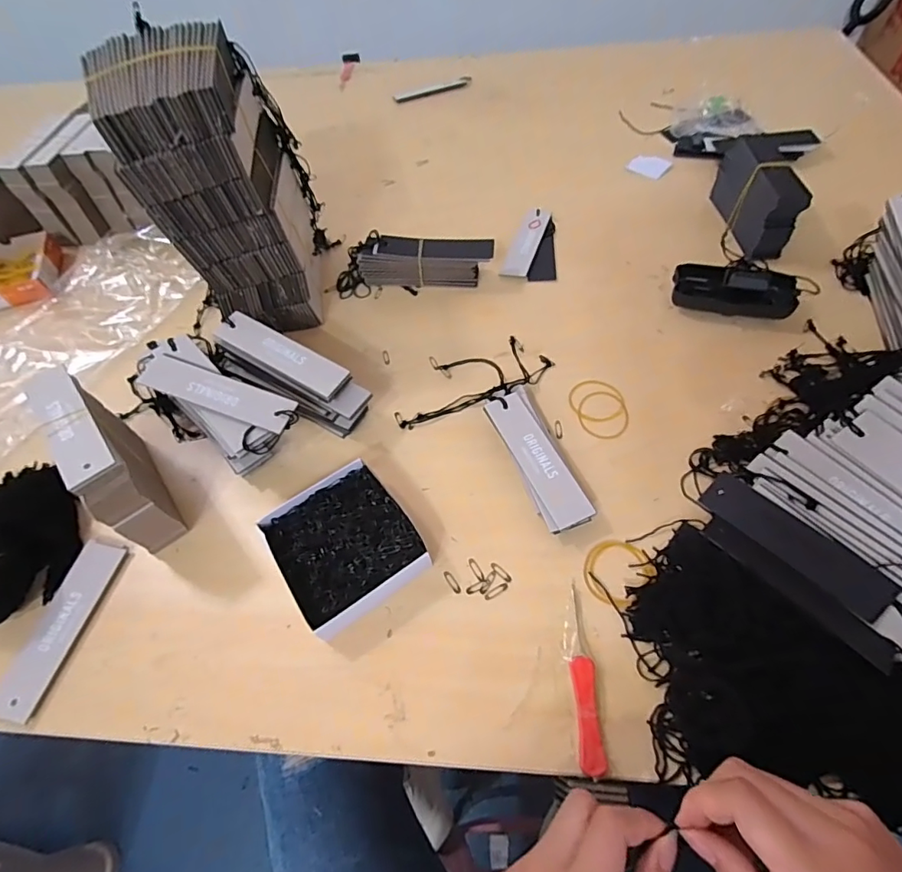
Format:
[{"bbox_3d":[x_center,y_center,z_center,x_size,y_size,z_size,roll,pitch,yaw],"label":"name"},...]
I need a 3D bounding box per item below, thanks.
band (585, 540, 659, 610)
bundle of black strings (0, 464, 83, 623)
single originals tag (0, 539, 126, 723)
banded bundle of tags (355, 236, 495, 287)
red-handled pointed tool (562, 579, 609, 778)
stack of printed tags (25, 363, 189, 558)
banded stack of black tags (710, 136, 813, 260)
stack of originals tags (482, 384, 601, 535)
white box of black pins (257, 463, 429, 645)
[{"bbox_3d":[0.121,0.098,0.362,0.050,0.007,0.045,-40,62,-20],"label":"band"},{"bbox_3d":[-0.348,0.083,0.397,0.067,0.043,0.121,-18,57,-7],"label":"bundle of black strings"},{"bbox_3d":[-0.296,0.142,0.375,0.035,0.008,0.127,7,57,10],"label":"single originals tag"},{"bbox_3d":[-0.027,-0.191,0.548,0.143,0.047,0.034,1,56,5],"label":"banded bundle of tags"},{"bbox_3d":[0.086,0.156,0.328,0.017,0.006,0.113,-4,56,2],"label":"red-handled pointed tool"},{"bbox_3d":[-0.275,0.014,0.397,0.036,0.105,0.147,-36,61,-18],"label":"stack of printed tags"},{"bbox_3d":[0.335,-0.266,0.544,0.034,0.078,0.136,-4,56,2],"label":"banded stack of black tags"},{"bbox_3d":[0.073,0.016,0.412,0.047,0.024,0.136,-21,57,-9],"label":"stack of originals tags"},{"bbox_3d":[-0.081,0.084,0.381,0.096,0.023,0.108,-33,60,-16],"label":"white box of black pins"}]

